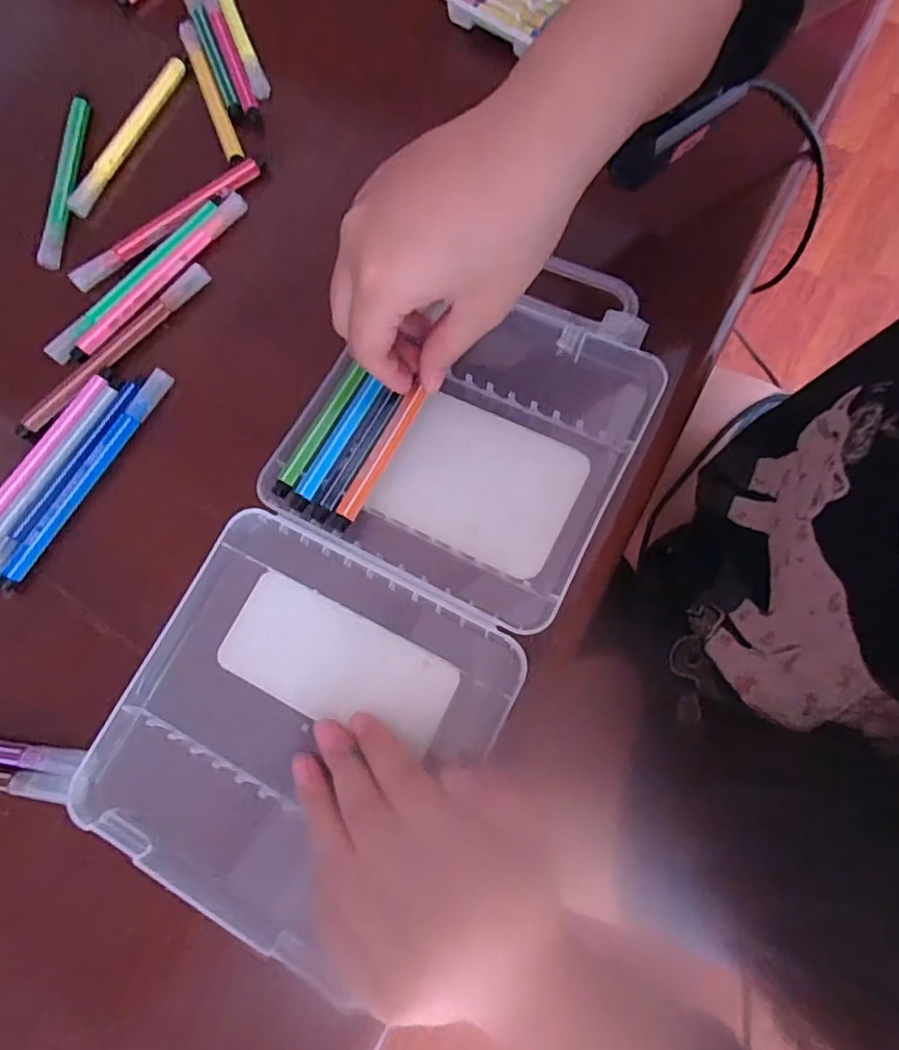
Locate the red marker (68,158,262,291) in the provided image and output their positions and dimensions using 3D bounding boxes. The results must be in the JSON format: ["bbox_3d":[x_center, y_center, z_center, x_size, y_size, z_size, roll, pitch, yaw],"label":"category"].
[{"bbox_3d":[-0.169,-0.182,0.354,0.130,0.007,0.012,-38,73,-7],"label":"red marker"}]

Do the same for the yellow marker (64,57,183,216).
[{"bbox_3d":[-0.207,-0.252,0.381,0.013,0.013,0.126,19,75,11],"label":"yellow marker"}]

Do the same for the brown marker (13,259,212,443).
[{"bbox_3d":[-0.186,-0.098,0.328,0.010,0.011,0.134,41,80,15],"label":"brown marker"}]

